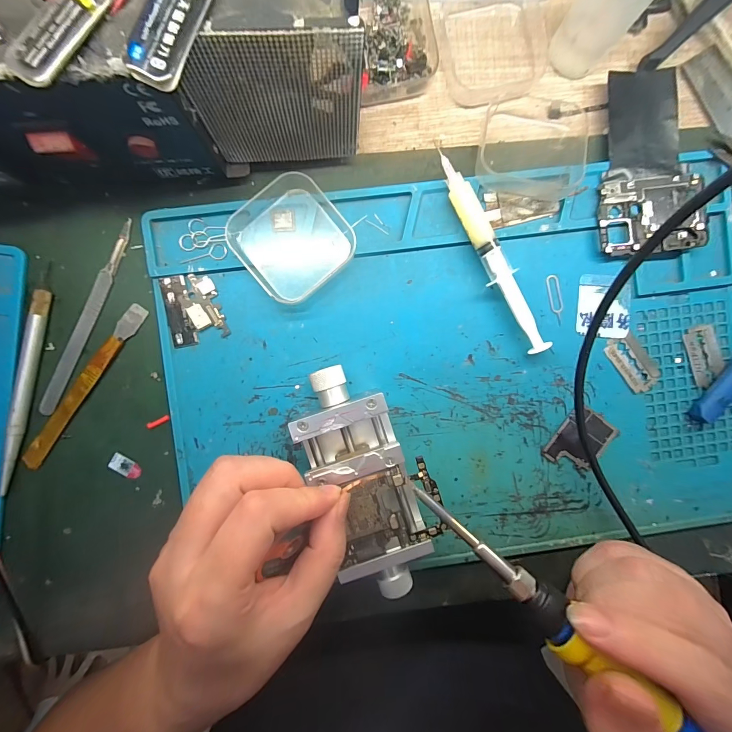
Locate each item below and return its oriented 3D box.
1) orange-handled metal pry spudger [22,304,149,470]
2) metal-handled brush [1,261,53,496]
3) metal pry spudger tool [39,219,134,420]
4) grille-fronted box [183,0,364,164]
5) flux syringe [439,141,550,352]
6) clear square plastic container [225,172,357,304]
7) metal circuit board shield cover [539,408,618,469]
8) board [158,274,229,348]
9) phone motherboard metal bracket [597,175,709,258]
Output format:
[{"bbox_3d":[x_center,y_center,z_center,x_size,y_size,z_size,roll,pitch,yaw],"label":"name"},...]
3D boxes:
[{"bbox_3d":[-0.176,0.012,0.212,0.012,0.006,0.118,35,90,-3],"label":"orange-handled metal pry spudger"},{"bbox_3d":[-0.208,0.008,0.209,0.007,0.010,0.137,12,92,-3],"label":"metal-handled brush"},{"bbox_3d":[-0.174,-0.030,0.213,0.009,0.005,0.129,24,91,-3],"label":"metal pry spudger tool"},{"bbox_3d":[-0.043,-0.139,0.174,0.077,0.091,0.030,-6,92,-2],"label":"grille-fronted box"},{"bbox_3d":[0.078,-0.068,0.214,0.015,0.015,0.133,-29,93,-1],"label":"flux syringe"},{"bbox_3d":[-0.046,-0.079,0.211,0.064,0.009,0.065,-41,93,0],"label":"clear square plastic container"},{"bbox_3d":[0.142,0.050,0.225,0.034,0.004,0.042,33,90,-3],"label":"metal circuit board shield cover"},{"bbox_3d":[-0.108,-0.036,0.214,0.033,0.004,0.043,-14,93,-2],"label":"board"},{"bbox_3d":[0.183,-0.096,0.219,0.066,0.008,0.047,-5,92,-2],"label":"phone motherboard metal bracket"}]

